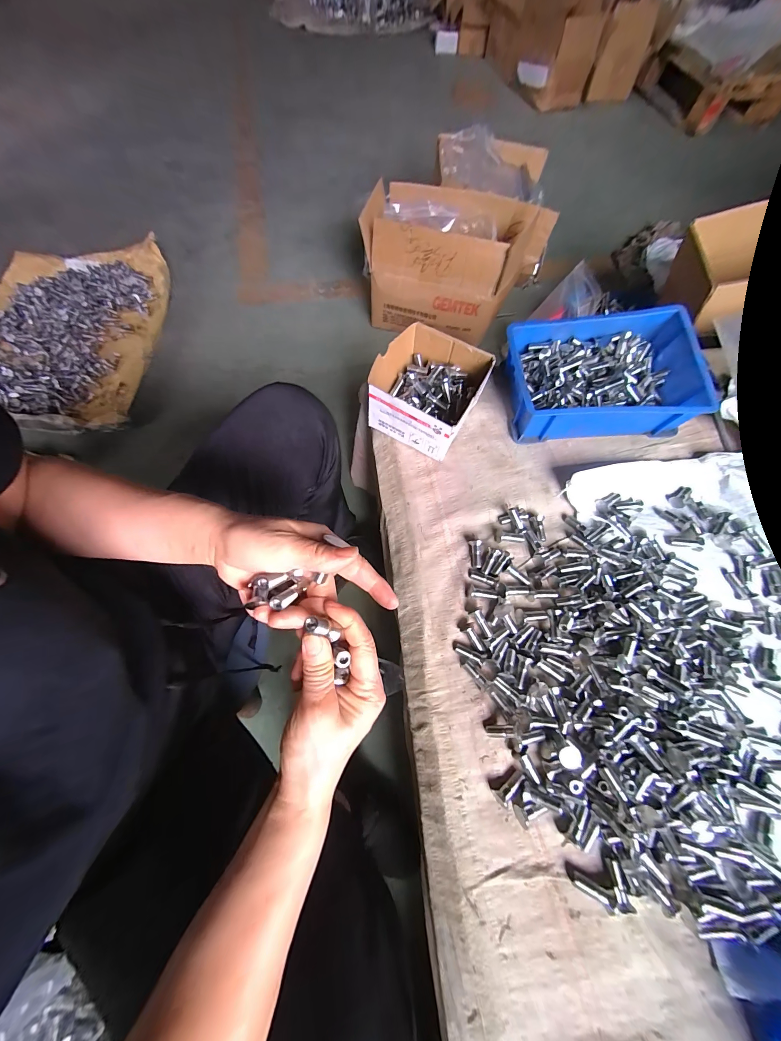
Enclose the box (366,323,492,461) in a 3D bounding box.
[{"bbox_3d":[0.054,-0.187,0.486,0.138,0.090,0.147,29,70,10],"label":"box"}]

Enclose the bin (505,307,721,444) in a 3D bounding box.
[{"bbox_3d":[0.307,-0.208,0.494,0.249,0.099,0.169,0,65,1],"label":"bin"}]

